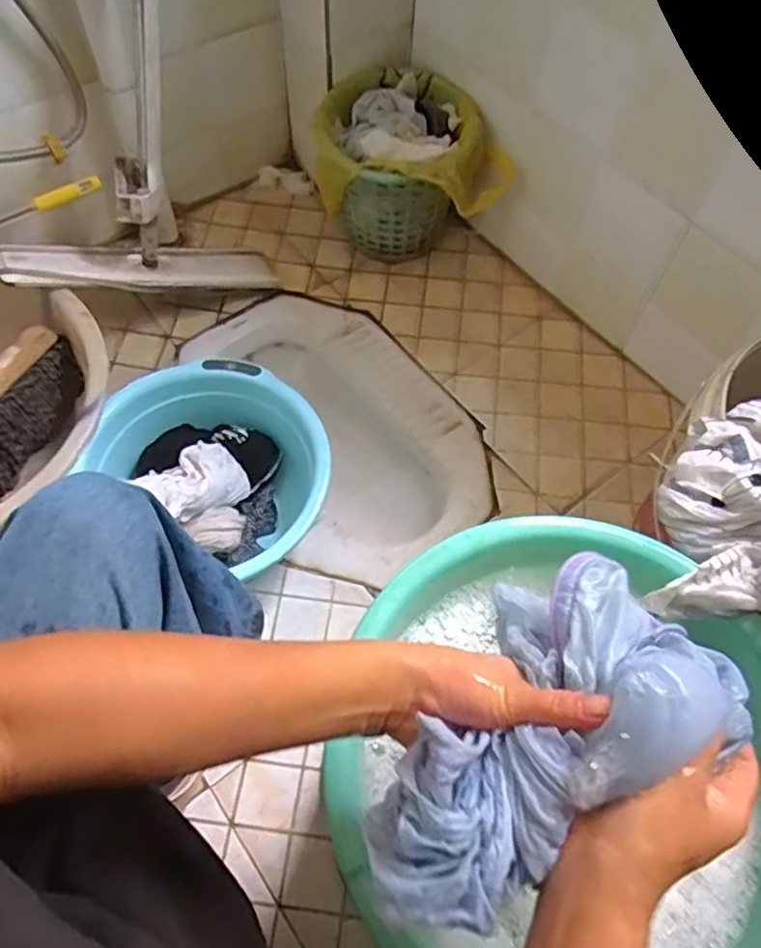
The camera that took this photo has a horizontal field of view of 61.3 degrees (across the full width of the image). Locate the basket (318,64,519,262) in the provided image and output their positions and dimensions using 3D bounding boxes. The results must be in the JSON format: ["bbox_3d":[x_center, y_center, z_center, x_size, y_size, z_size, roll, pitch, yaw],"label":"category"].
[{"bbox_3d":[0.052,-0.527,1.134,0.284,0.207,0.300,-23,64,-14],"label":"basket"}]

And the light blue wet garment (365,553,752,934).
[{"bbox_3d":[0.082,0.132,0.327,0.208,0.075,0.120,-39,69,-19],"label":"light blue wet garment"}]

